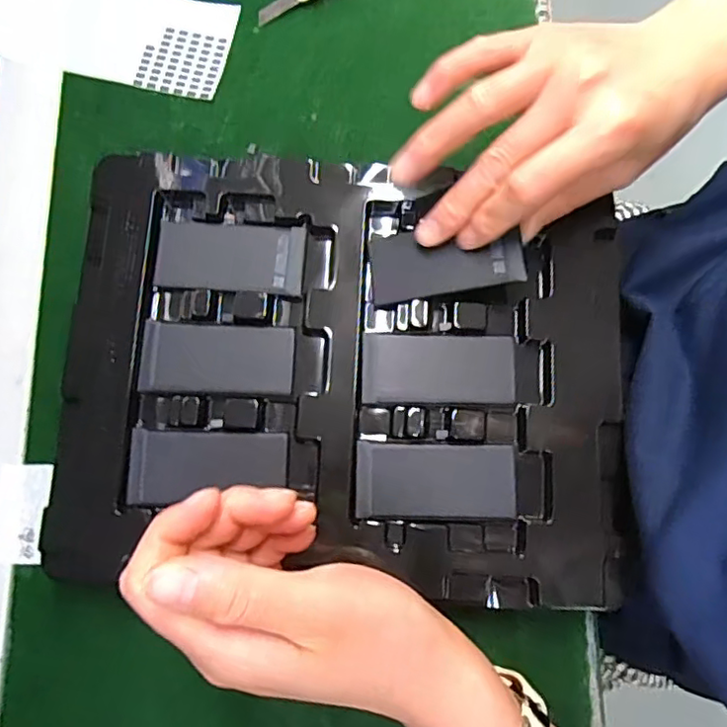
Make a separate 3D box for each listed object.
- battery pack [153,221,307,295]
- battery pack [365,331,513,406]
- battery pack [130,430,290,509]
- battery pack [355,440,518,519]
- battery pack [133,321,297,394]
[{"bbox_3d":[-0.069,-0.056,0.317,0.076,0.004,0.036,3,79,0],"label":"battery pack"},{"bbox_3d":[0.038,0.002,0.308,0.075,0.006,0.035,2,79,-1],"label":"battery pack"},{"bbox_3d":[-0.077,0.051,0.296,0.076,0.004,0.036,3,79,-1],"label":"battery pack"},{"bbox_3d":[0.036,0.057,0.299,0.077,0.005,0.035,2,79,-1],"label":"battery pack"},{"bbox_3d":[-0.074,-0.003,0.307,0.076,0.004,0.035,3,79,-1],"label":"battery pack"}]

